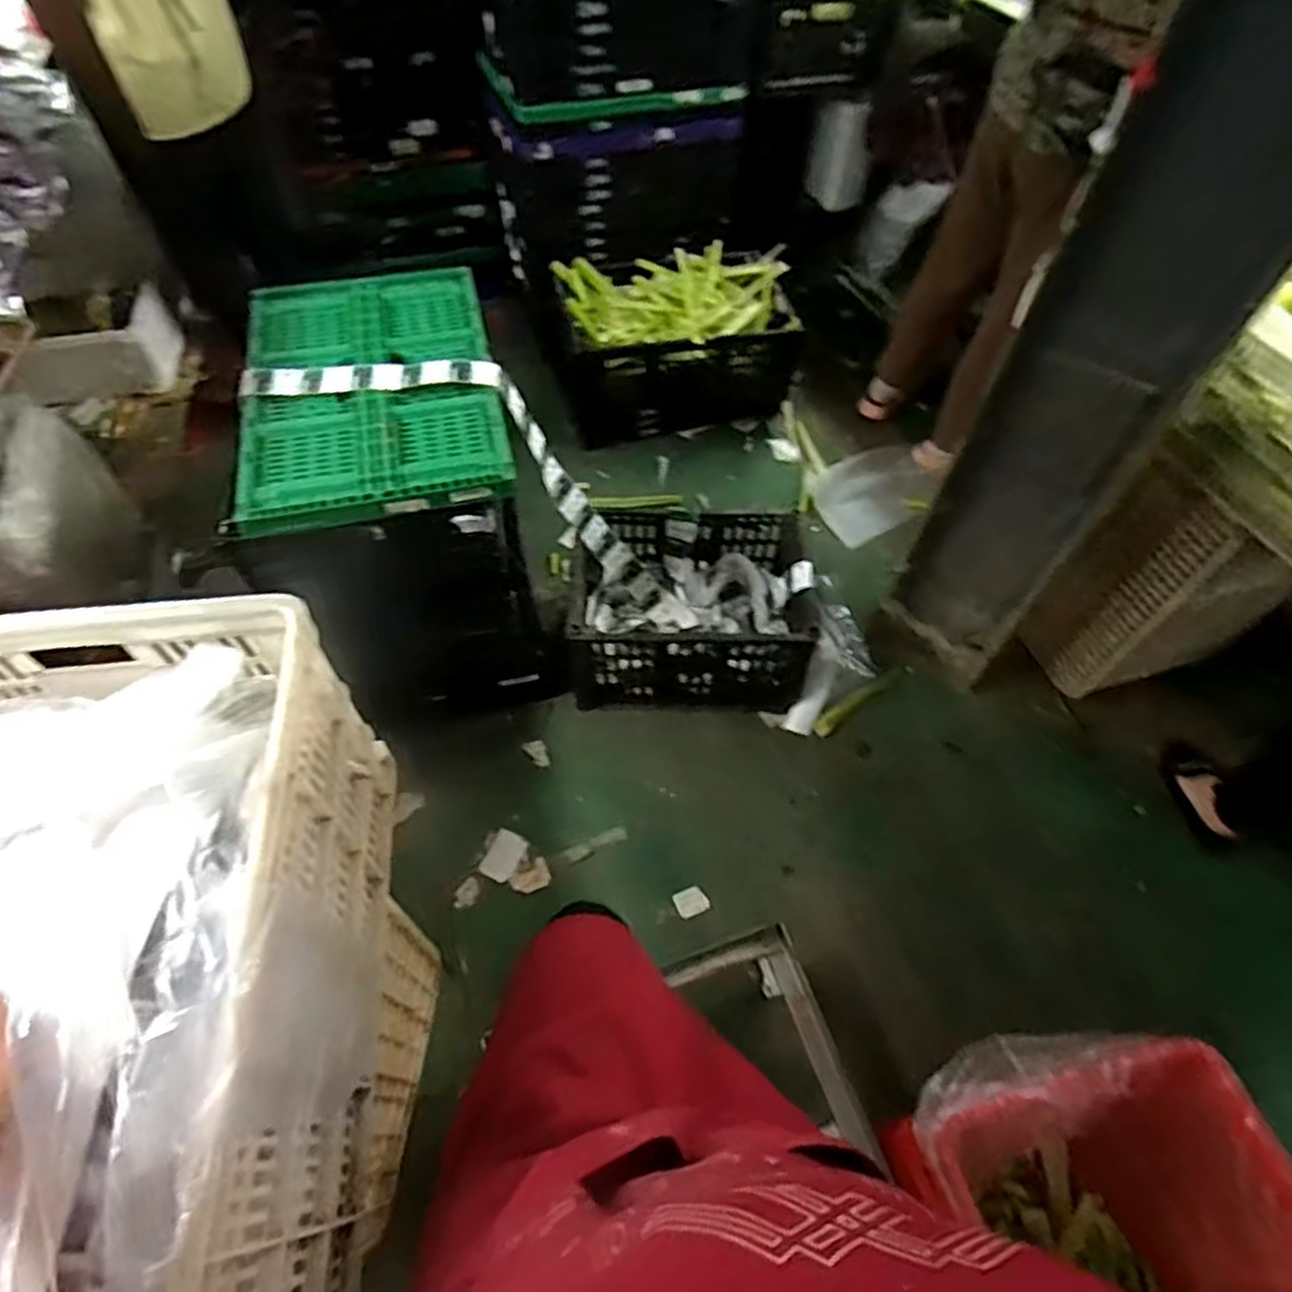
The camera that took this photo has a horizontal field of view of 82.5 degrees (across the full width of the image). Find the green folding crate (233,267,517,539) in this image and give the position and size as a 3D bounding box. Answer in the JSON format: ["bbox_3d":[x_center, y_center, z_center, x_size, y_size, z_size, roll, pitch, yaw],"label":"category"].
[{"bbox_3d":[-0.468,-0.458,1.265,0.415,0.044,0.627,-12,57,-9],"label":"green folding crate"}]

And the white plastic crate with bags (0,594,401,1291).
[{"bbox_3d":[-0.455,0.287,0.546,0.417,0.326,0.572,-6,56,-5],"label":"white plastic crate with bags"}]

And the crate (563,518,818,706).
[{"bbox_3d":[0.093,-0.078,1.590,0.516,0.234,0.371,-4,56,-3],"label":"crate"}]

